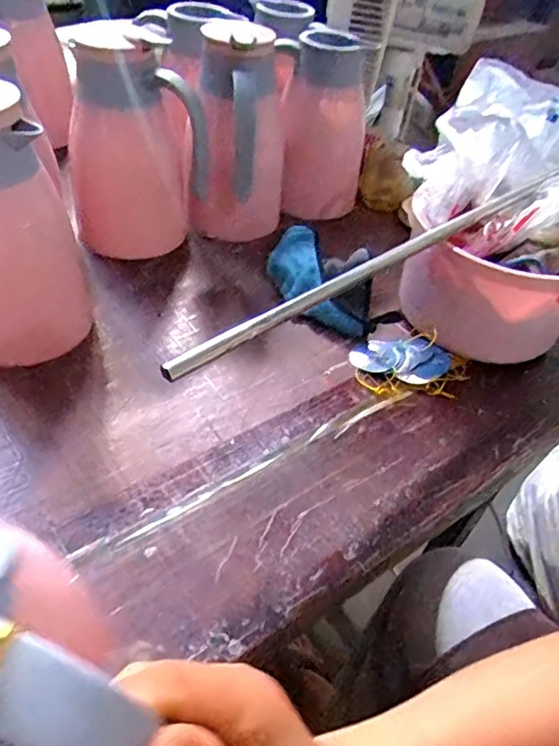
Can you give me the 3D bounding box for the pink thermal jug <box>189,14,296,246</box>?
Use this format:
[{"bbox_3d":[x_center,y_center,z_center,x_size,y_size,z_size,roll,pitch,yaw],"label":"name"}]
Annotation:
[{"bbox_3d":[-0.049,-0.315,0.761,0.120,0.254,0.159,2,43,-4],"label":"pink thermal jug"}]

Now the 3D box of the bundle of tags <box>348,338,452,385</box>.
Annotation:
[{"bbox_3d":[0.137,-0.021,0.647,0.066,0.025,0.099,-35,41,-27],"label":"bundle of tags"}]

